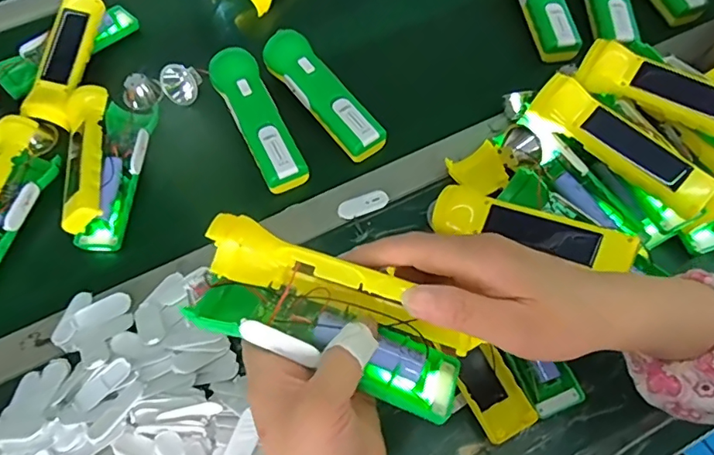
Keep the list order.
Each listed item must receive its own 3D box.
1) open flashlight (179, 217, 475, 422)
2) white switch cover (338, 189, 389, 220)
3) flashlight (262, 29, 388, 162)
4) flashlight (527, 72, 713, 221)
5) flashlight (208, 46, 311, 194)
[{"bbox_3d":[-0.015,0.055,0.298,0.163,0.069,0.056,25,65,-1],"label":"open flashlight"},{"bbox_3d":[0.006,-0.023,0.492,0.049,0.004,0.022,-23,63,-9],"label":"white switch cover"},{"bbox_3d":[-0.032,-0.142,0.539,0.052,0.038,0.169,-37,66,-16],"label":"flashlight"},{"bbox_3d":[0.227,-0.071,0.447,0.157,0.050,0.042,38,70,20],"label":"flashlight"},{"bbox_3d":[-0.102,-0.110,0.527,0.046,0.044,0.167,-24,63,-10],"label":"flashlight"}]

